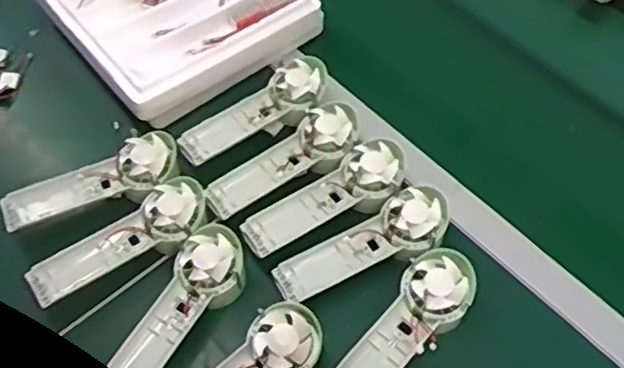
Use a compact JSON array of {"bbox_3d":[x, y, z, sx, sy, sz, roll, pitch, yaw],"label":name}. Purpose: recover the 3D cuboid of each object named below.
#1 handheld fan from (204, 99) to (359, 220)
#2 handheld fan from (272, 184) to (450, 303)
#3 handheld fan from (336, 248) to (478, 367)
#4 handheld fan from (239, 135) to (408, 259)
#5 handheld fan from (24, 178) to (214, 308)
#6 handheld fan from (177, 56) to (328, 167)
[{"bbox_3d":[-0.026,-0.024,0.675,0.172,0.032,0.068,-39,64,-22],"label":"handheld fan"},{"bbox_3d":[0.052,0.061,0.625,0.173,0.036,0.066,-28,61,-16],"label":"handheld fan"},{"bbox_3d":[0.074,0.130,0.586,0.179,0.028,0.064,-43,65,-10],"label":"handheld fan"},{"bbox_3d":[0.017,0.015,0.651,0.176,0.027,0.064,-33,62,-19],"label":"handheld fan"},{"bbox_3d":[-0.179,0.055,0.630,0.177,0.033,0.054,-31,62,-18],"label":"handheld fan"},{"bbox_3d":[-0.063,-0.079,0.718,0.176,0.034,0.060,-29,61,-17],"label":"handheld fan"}]

